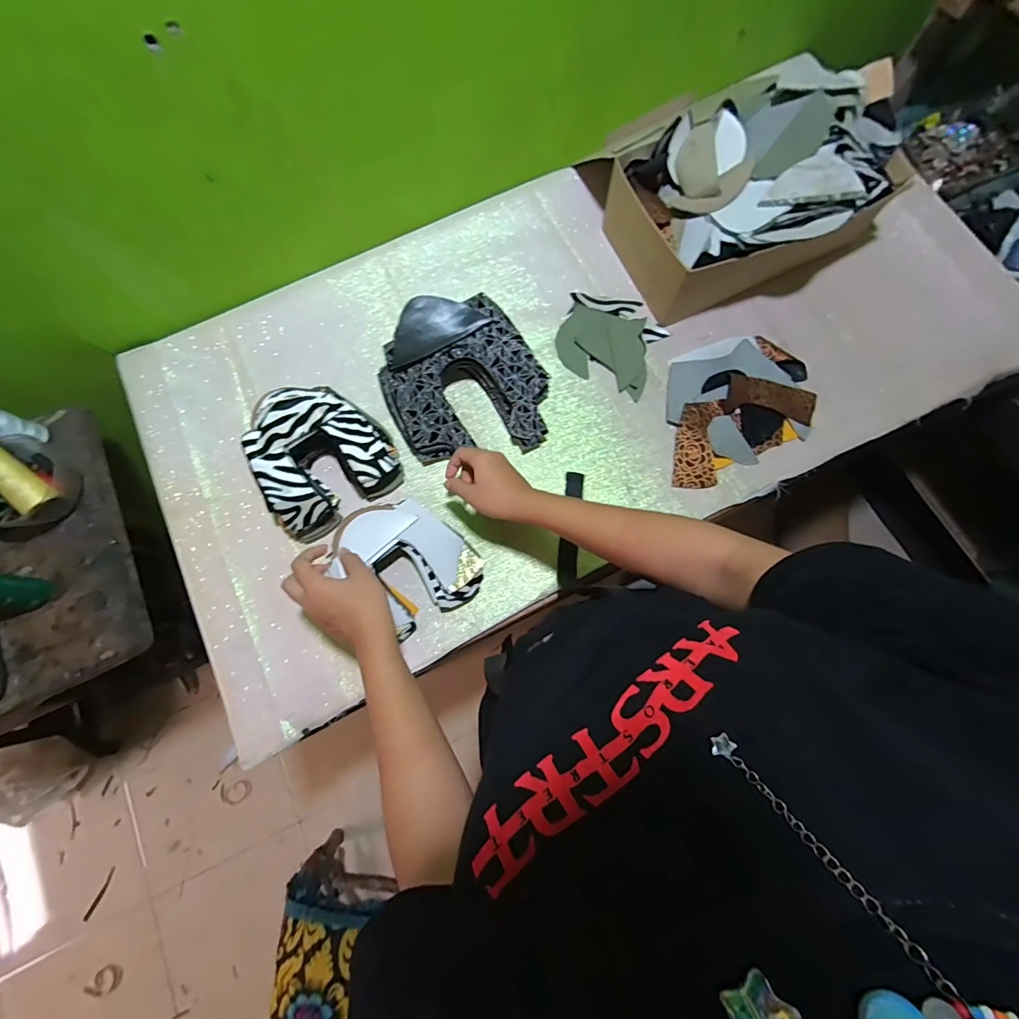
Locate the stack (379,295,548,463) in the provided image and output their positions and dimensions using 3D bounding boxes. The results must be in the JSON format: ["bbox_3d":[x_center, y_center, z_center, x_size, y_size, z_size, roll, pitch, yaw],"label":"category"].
[{"bbox_3d":[-0.061,-0.165,0.595,0.221,0.098,0.190,-11,76,-1],"label":"stack"}]

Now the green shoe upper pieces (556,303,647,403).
[{"bbox_3d":[0.138,-0.233,0.649,0.136,0.013,0.109,20,78,6],"label":"green shoe upper pieces"}]

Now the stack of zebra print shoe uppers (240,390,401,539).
[{"bbox_3d":[-0.241,-0.076,0.585,0.170,0.095,0.169,-25,77,-4],"label":"stack of zebra print shoe uppers"}]

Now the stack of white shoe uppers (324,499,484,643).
[{"bbox_3d":[-0.122,0.066,0.551,0.159,0.073,0.129,41,81,10],"label":"stack of white shoe uppers"}]

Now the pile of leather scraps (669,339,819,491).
[{"bbox_3d":[0.303,-0.146,0.617,0.218,0.021,0.172,-23,77,-4],"label":"pile of leather scraps"}]

